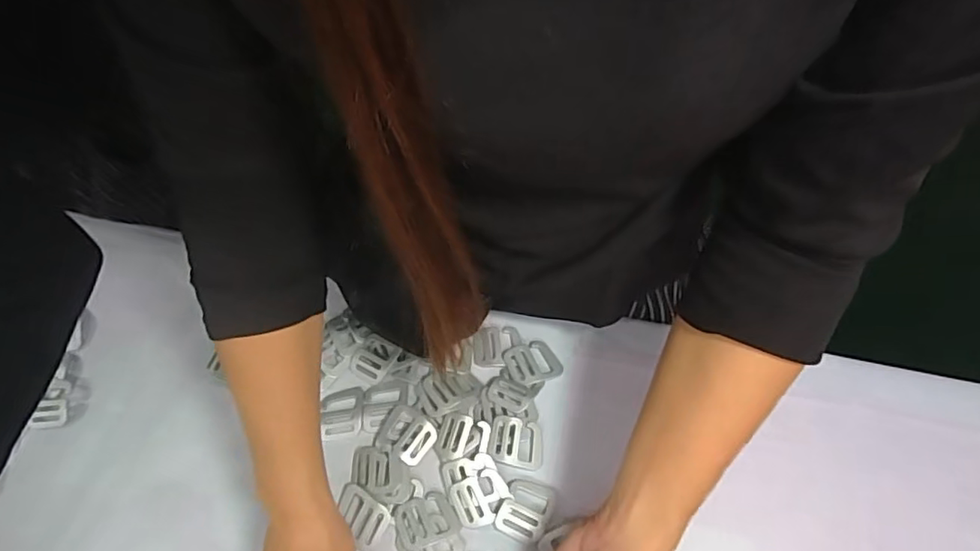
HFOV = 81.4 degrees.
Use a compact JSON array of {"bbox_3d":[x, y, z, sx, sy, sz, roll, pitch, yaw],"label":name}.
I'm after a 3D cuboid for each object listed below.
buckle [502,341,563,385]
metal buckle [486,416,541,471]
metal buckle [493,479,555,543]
[{"bbox_3d":[0.038,0.077,0.514,0.045,0.004,0.041,-21,59,-8],"label":"buckle"},{"bbox_3d":[0.021,0.139,0.475,0.043,0.008,0.040,4,59,7],"label":"metal buckle"},{"bbox_3d":[0.028,0.185,0.452,0.039,0.005,0.045,16,61,14],"label":"metal buckle"}]

